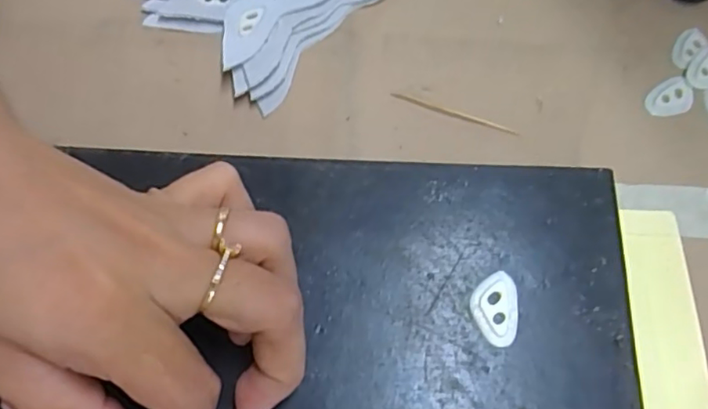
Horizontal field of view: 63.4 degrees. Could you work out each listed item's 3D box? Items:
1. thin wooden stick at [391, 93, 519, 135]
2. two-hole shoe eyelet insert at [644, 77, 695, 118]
[{"bbox_3d":[0.046,-0.042,0.260,0.058,0.004,0.004,20,68,7],"label":"thin wooden stick"},{"bbox_3d":[0.148,-0.050,0.266,0.024,0.004,0.016,-33,71,-14],"label":"two-hole shoe eyelet insert"}]

